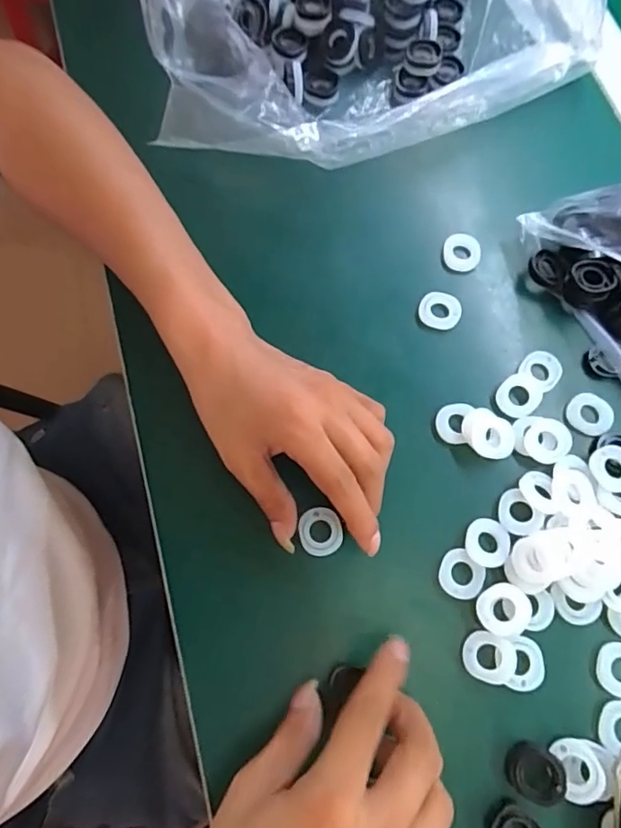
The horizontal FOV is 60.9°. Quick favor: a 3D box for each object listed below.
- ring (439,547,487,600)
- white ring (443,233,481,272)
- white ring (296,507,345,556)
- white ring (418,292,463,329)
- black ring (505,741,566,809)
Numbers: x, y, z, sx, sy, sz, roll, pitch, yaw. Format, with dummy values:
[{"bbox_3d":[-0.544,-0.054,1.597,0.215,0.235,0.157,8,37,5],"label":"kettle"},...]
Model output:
[{"bbox_3d":[0.085,0.092,0.301,0.025,0.005,0.023,0,72,-1],"label":"ring"},{"bbox_3d":[0.105,-0.112,0.365,0.024,0.005,0.028,8,72,1],"label":"white ring"},{"bbox_3d":[0.006,0.068,0.306,0.026,0.005,0.027,0,72,-1],"label":"white ring"},{"bbox_3d":[0.086,-0.069,0.351,0.027,0.005,0.025,0,72,-1],"label":"white ring"},{"bbox_3d":[0.114,0.182,0.268,0.026,0.013,0.026,-5,76,20],"label":"black ring"}]

